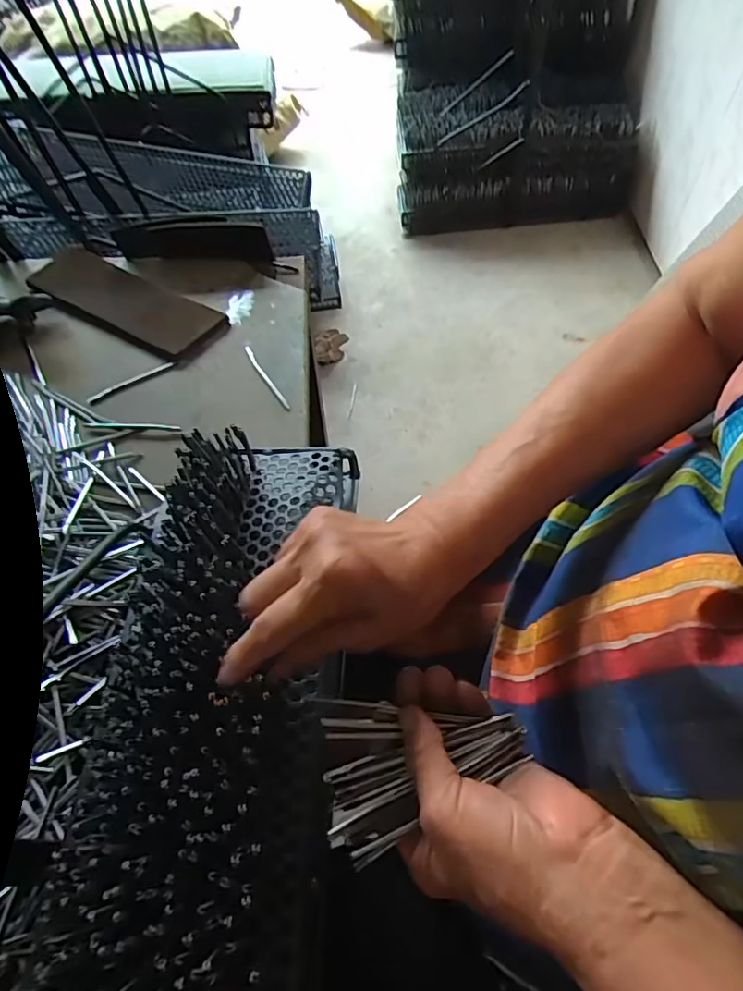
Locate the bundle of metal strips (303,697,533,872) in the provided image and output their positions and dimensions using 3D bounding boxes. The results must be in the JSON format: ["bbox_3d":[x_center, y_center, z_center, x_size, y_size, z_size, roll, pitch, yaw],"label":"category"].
[{"bbox_3d":[0.027,0.137,0.301,0.107,0.012,0.077,-13,58,-6],"label":"bundle of metal strips"}]

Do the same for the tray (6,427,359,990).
[{"bbox_3d":[-0.094,0.199,0.294,0.134,0.061,0.591,1,60,3],"label":"tray"}]

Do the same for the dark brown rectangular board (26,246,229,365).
[{"bbox_3d":[-0.303,-0.236,0.687,0.273,0.015,0.089,28,62,19],"label":"dark brown rectangular board"}]

